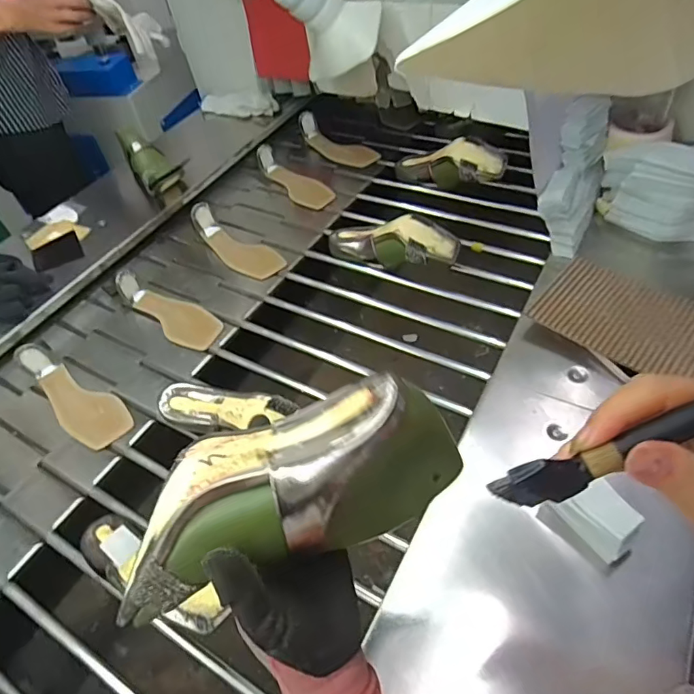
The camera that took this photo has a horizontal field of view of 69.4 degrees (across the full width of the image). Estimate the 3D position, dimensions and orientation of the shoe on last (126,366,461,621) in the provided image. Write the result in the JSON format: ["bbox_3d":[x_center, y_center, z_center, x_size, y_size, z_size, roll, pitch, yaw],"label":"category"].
[{"bbox_3d":[-0.037,0.080,0.302,0.201,0.070,0.081,-22,51,-3],"label":"shoe on last"}]

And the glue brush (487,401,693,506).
[{"bbox_3d":[0.135,0.044,0.229,0.139,0.024,0.014,-25,50,8],"label":"glue brush"}]

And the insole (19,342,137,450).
[{"bbox_3d":[-0.399,0.066,0.721,0.209,0.051,0.073,28,59,26],"label":"insole"}]

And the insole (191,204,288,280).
[{"bbox_3d":[-0.204,-0.194,0.916,0.203,0.058,0.080,35,62,29],"label":"insole"}]

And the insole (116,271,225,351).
[{"bbox_3d":[-0.289,-0.067,0.821,0.199,0.053,0.072,31,60,28],"label":"insole"}]

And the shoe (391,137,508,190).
[{"bbox_3d":[0.186,-0.339,0.935,0.217,0.072,0.061,9,50,37],"label":"shoe"}]

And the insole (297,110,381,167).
[{"bbox_3d":[-0.019,-0.458,1.114,0.205,0.063,0.066,27,59,28],"label":"insole"}]

